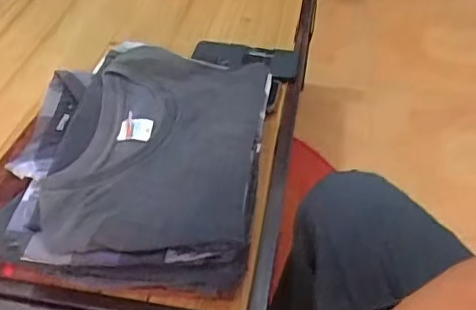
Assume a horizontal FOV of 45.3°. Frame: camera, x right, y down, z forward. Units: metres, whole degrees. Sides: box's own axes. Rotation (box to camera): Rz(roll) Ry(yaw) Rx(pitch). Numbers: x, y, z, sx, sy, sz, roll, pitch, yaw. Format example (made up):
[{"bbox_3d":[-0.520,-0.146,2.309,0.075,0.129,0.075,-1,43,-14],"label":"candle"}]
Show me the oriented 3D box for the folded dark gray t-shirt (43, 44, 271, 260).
[{"bbox_3d":[-0.083,-0.022,0.645,0.209,0.035,0.329,2,41,8],"label":"folded dark gray t-shirt"}]

